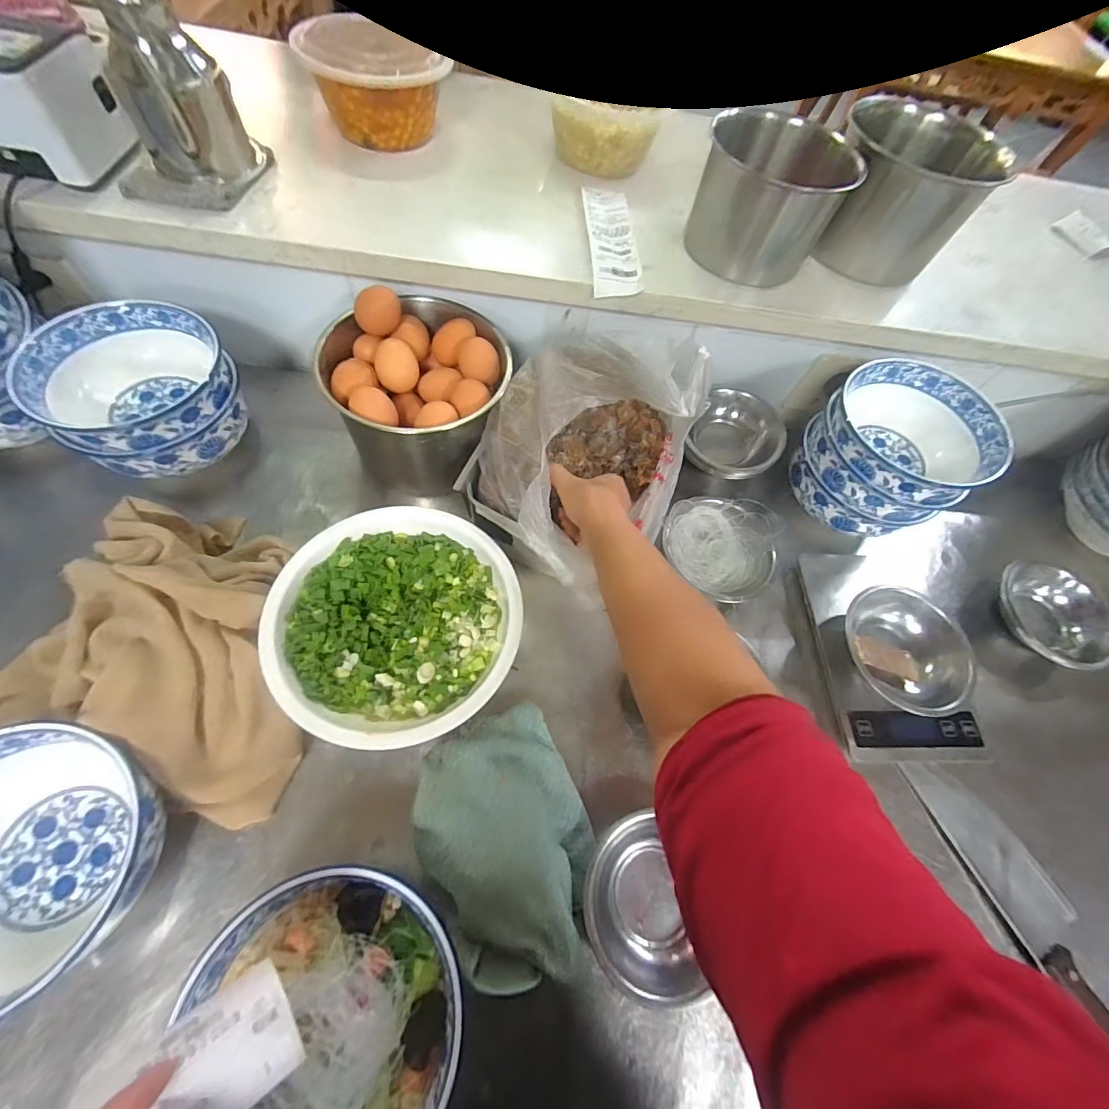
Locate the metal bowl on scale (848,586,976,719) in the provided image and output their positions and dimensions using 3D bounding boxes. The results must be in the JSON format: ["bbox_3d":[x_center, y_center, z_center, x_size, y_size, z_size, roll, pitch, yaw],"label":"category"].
[{"bbox_3d":[0.364,0.104,0.496,0.116,0.053,0.134,-31,69,-17],"label":"metal bowl on scale"}]

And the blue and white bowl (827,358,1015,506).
[{"bbox_3d":[0.388,-0.125,0.524,0.167,0.086,0.163,1,63,-3],"label":"blue and white bowl"}]

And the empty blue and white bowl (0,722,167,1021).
[{"bbox_3d":[-0.369,0.214,0.327,0.161,0.076,0.164,1,63,-3],"label":"empty blue and white bowl"}]

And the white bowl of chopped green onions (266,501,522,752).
[{"bbox_3d":[-0.145,0.060,0.444,0.207,0.066,0.224,1,63,-3],"label":"white bowl of chopped green onions"}]

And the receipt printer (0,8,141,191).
[{"bbox_3d":[-0.505,-0.423,0.430,0.162,0.089,0.101,3,63,-2],"label":"receipt printer"}]

